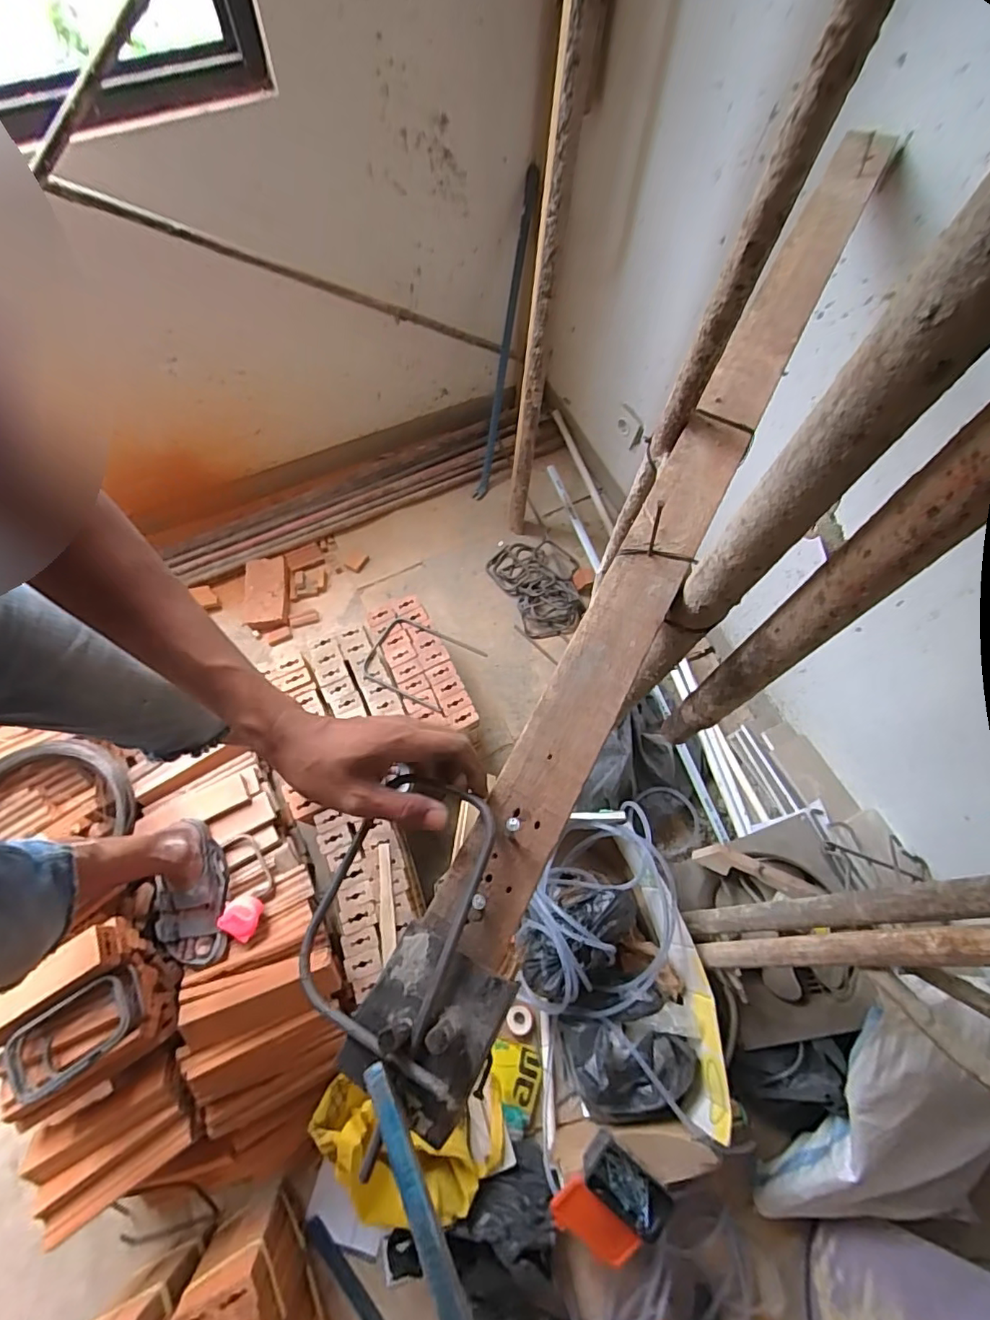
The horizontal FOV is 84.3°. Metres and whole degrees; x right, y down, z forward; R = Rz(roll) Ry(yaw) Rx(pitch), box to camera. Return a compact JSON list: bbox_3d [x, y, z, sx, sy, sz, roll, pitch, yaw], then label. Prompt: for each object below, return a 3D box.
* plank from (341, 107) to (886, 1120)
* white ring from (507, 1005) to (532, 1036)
[{"bbox_3d":[0.172,-0.138,0.478,0.077,0.036,0.867,27,70,10],"label":"plank"},{"bbox_3d":[0.049,0.747,1.133,0.051,0.016,0.051,0,68,-1],"label":"white ring"}]

